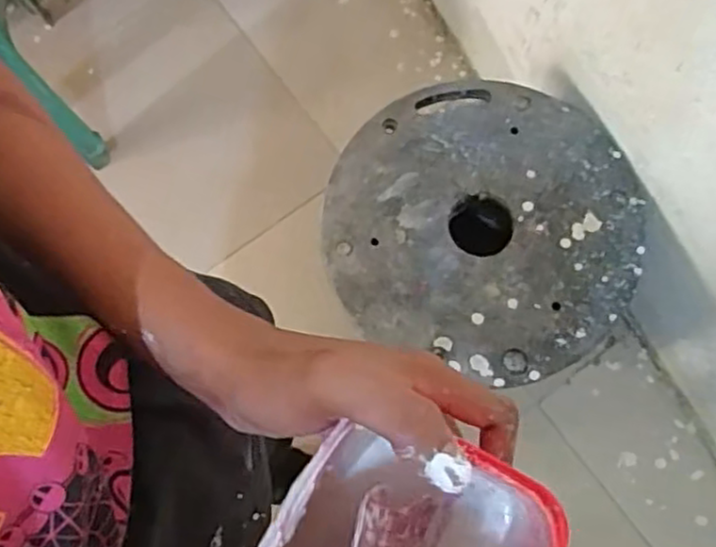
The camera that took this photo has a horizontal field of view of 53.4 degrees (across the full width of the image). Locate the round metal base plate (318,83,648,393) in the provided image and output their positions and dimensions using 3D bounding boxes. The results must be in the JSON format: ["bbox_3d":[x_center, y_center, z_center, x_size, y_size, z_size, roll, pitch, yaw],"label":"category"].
[{"bbox_3d":[0.196,-0.085,1.122,0.474,0.030,0.460,0,75,2],"label":"round metal base plate"}]

